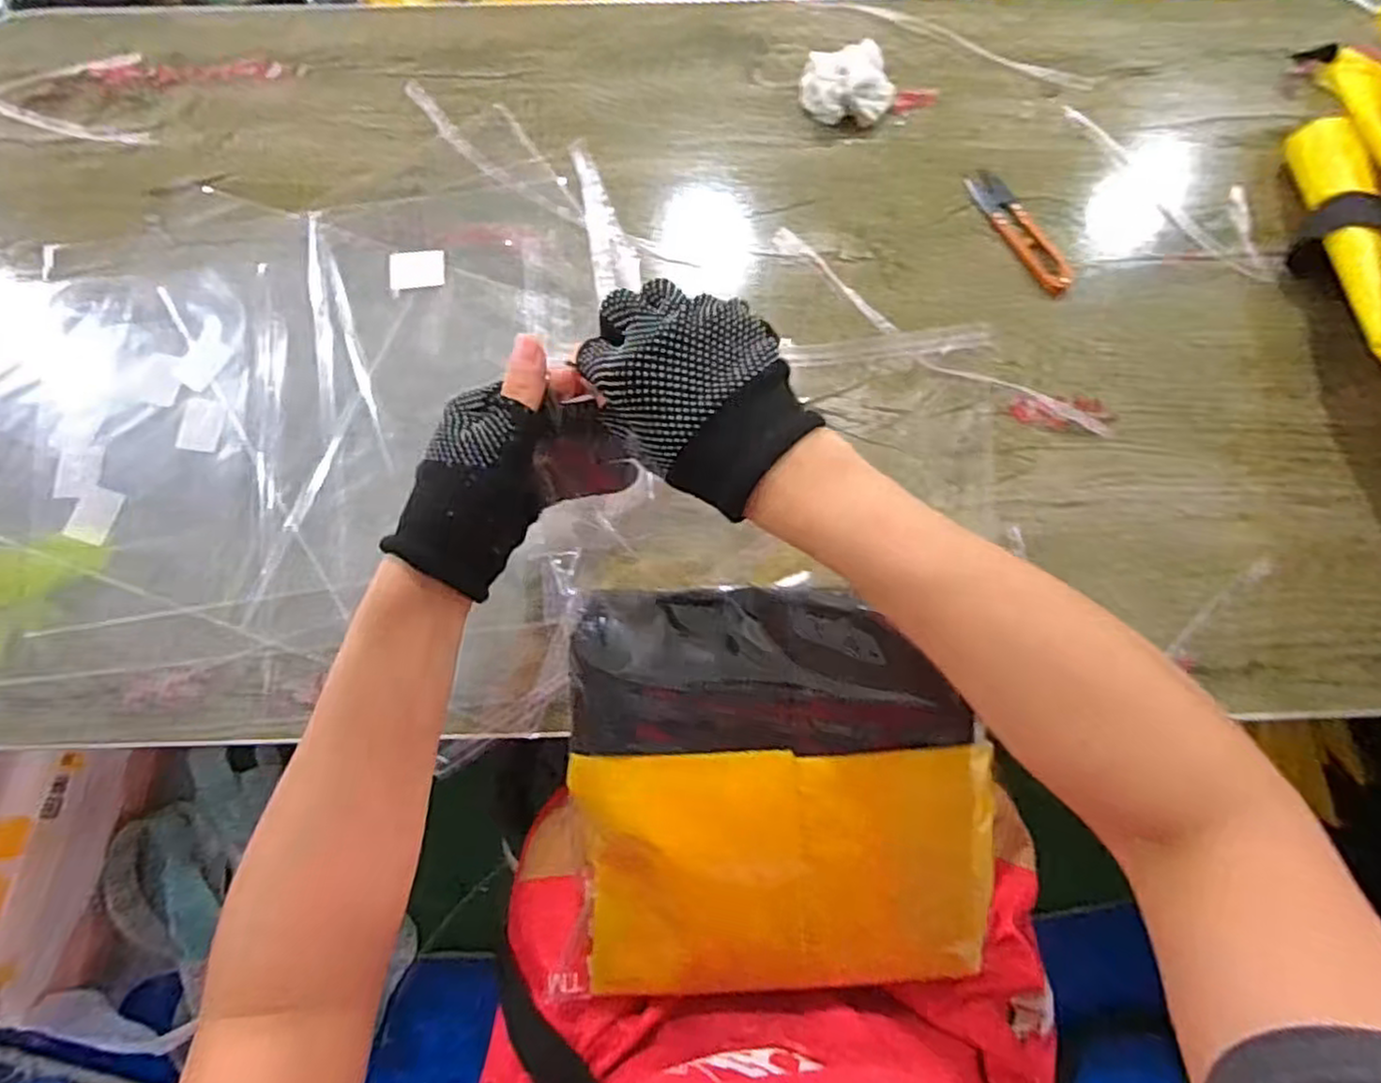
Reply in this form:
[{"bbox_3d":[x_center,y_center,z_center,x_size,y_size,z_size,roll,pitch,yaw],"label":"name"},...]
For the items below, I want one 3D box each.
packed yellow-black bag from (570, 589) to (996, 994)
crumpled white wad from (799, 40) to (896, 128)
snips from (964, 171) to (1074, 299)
[{"bbox_3d":[0.050,0.149,0.395,0.220,0.042,0.242,-4,103,3],"label":"packed yellow-black bag"},{"bbox_3d":[0.124,-0.359,0.569,0.071,0.033,0.062,-16,78,-4],"label":"crumpled white wad"},{"bbox_3d":[0.249,-0.234,0.545,0.028,0.004,0.115,-27,79,-6],"label":"snips"}]

